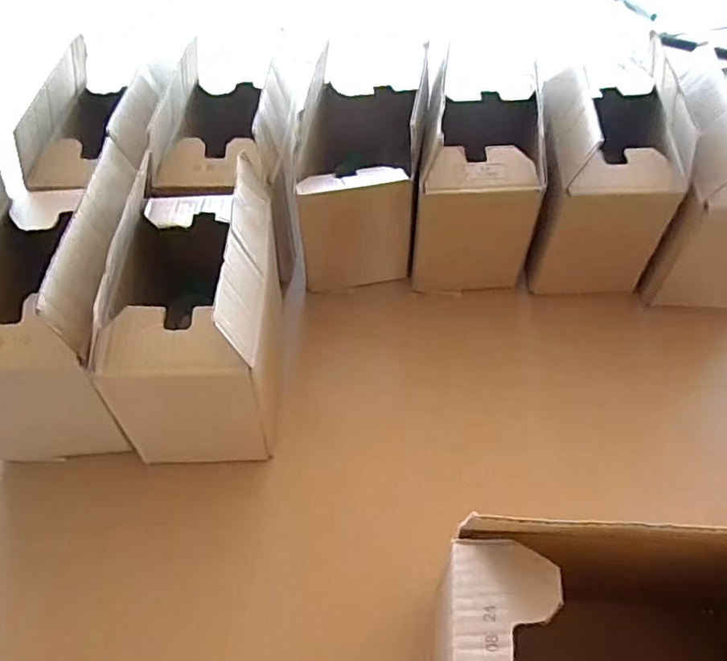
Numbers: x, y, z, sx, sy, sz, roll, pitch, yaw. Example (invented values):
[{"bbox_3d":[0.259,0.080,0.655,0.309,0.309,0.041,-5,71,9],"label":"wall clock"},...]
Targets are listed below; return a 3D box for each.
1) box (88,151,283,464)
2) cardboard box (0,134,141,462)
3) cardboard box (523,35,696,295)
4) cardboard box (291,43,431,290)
[{"bbox_3d":[-0.160,-0.021,0.560,0.135,0.215,0.243,-2,52,0],"label":"box"},{"bbox_3d":[-0.287,-0.023,0.551,0.149,0.218,0.236,1,52,2],"label":"cardboard box"},{"bbox_3d":[0.282,-0.185,0.668,0.135,0.210,0.195,6,52,6],"label":"cardboard box"},{"bbox_3d":[0.000,-0.204,0.707,0.143,0.220,0.242,2,52,3],"label":"cardboard box"}]

